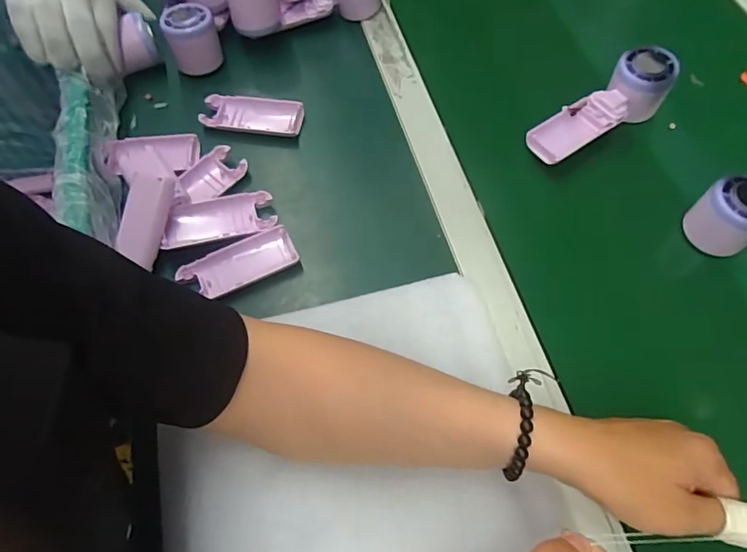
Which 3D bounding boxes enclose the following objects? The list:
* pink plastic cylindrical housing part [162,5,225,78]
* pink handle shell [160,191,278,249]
[{"bbox_3d":[-0.203,-0.269,0.560,0.056,0.047,0.060,-17,65,-7],"label":"pink plastic cylindrical housing part"},{"bbox_3d":[-0.144,-0.048,0.470,0.100,0.026,0.041,-14,61,-13],"label":"pink handle shell"}]

